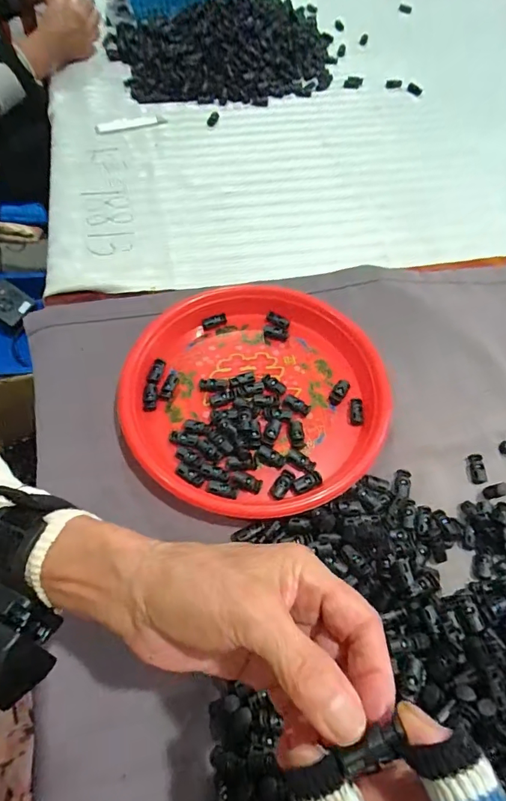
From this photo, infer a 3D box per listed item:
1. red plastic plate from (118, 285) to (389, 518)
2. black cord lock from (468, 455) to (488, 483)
[{"bbox_3d":[0.006,-0.012,0.438,0.244,0.034,0.246,1,59,-1],"label":"red plastic plate"},{"bbox_3d":[0.213,0.065,0.420,0.012,0.008,0.027,3,58,0],"label":"black cord lock"}]

